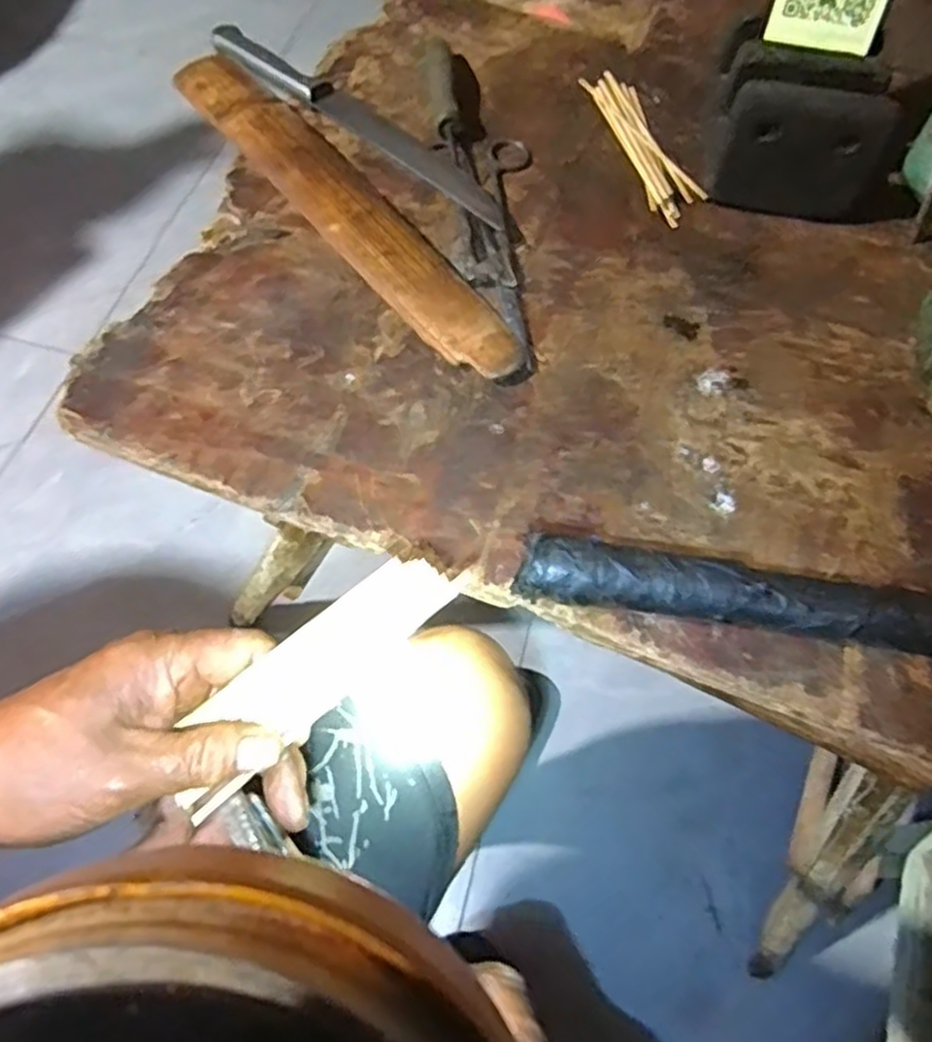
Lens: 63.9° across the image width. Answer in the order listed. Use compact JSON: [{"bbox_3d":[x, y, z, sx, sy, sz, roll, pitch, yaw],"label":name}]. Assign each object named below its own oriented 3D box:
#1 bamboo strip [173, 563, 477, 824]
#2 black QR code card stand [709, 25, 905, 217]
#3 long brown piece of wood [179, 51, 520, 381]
[{"bbox_3d":[-0.068,0.068,0.325,0.152,0.006,0.036,-40,97,-1],"label":"bamboo strip"},{"bbox_3d":[0.229,-0.274,0.521,0.111,0.081,0.085,10,62,1],"label":"black QR code card stand"},{"bbox_3d":[-0.080,-0.212,0.501,0.056,0.021,0.338,-36,70,-20],"label":"long brown piece of wood"}]

